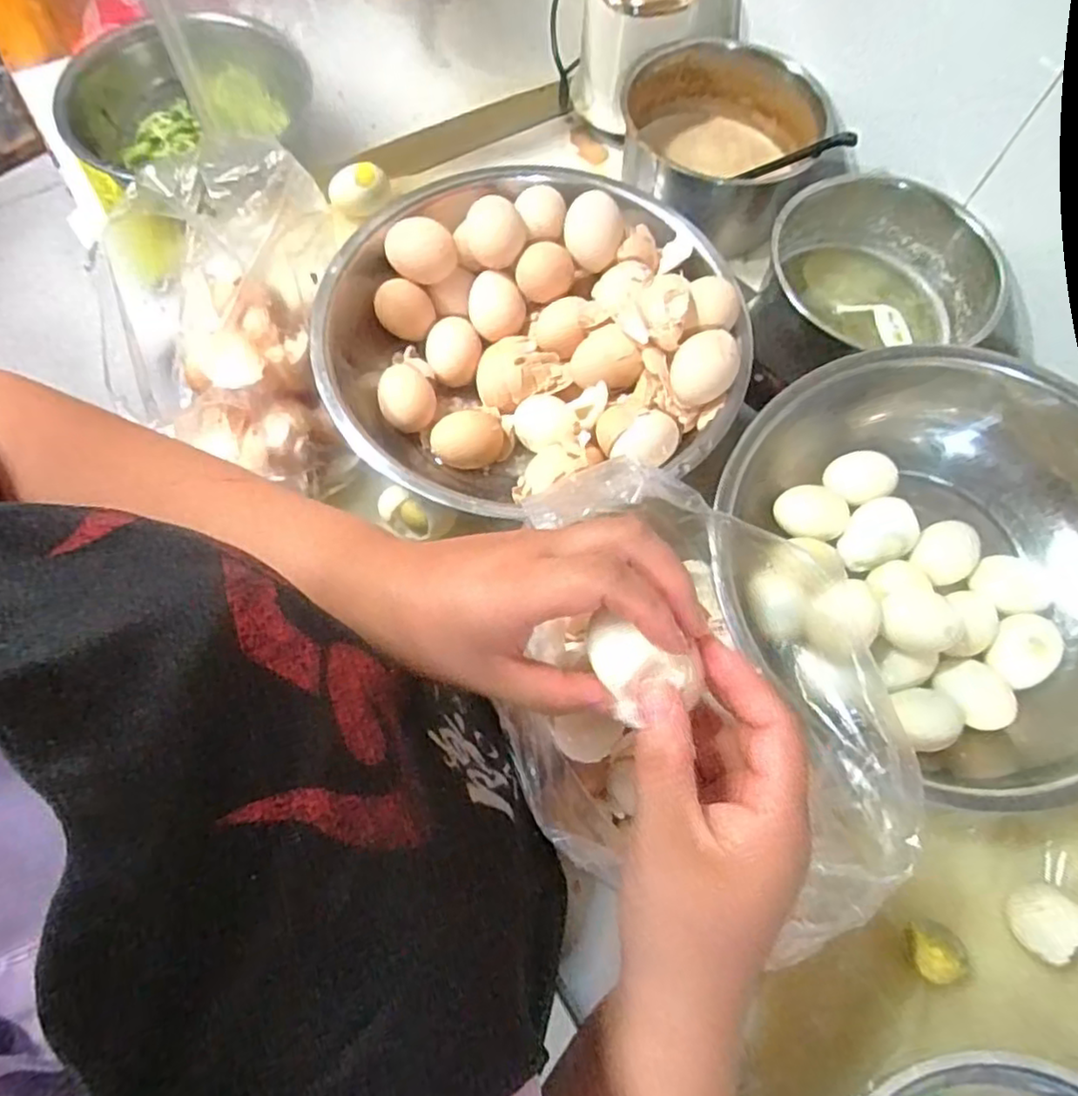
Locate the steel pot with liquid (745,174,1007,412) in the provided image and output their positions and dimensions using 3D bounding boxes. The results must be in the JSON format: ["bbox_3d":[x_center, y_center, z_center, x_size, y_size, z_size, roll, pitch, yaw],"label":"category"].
[{"bbox_3d":[0.263,-0.202,0.551,0.174,0.088,0.165,1,68,-2],"label":"steel pot with liquid"}]

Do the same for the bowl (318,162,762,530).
[{"bbox_3d":[-0.007,-0.159,0.507,0.303,0.097,0.278,1,68,-2],"label":"bowl"}]

